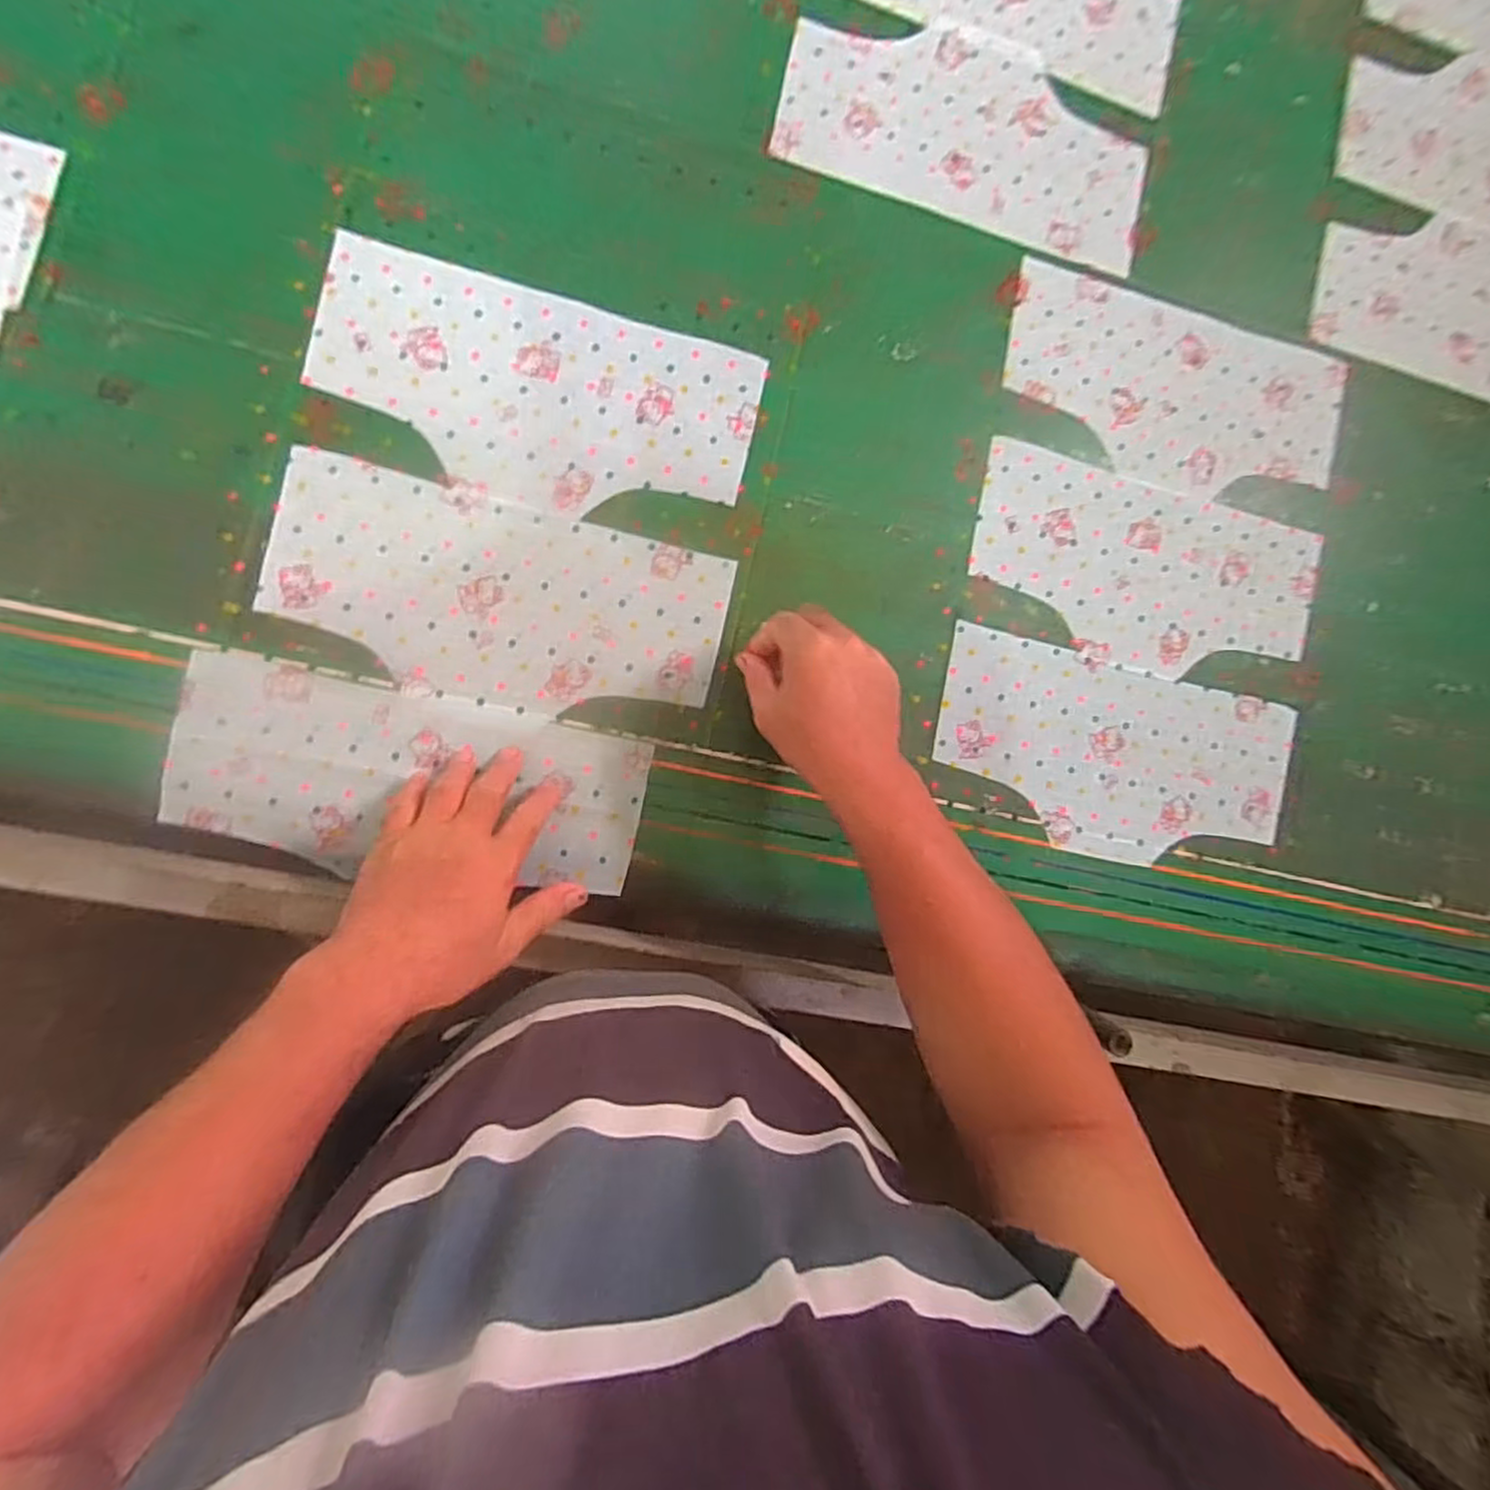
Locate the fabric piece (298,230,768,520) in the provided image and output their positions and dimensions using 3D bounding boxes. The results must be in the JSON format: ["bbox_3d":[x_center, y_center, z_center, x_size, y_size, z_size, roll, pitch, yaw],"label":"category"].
[{"bbox_3d":[-0.154,-0.263,0.540,0.318,0.004,0.160,12,85,-8],"label":"fabric piece"}]

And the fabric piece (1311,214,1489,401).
[{"bbox_3d":[0.688,-0.414,0.679,0.319,0.010,0.166,11,85,-8],"label":"fabric piece"}]

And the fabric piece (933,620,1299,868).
[{"bbox_3d":[0.312,0.012,0.604,0.313,0.010,0.159,13,87,-9],"label":"fabric piece"}]

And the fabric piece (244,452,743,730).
[{"bbox_3d":[-0.180,-0.105,0.532,0.322,0.004,0.149,13,85,-8],"label":"fabric piece"}]

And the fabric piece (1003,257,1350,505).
[{"bbox_3d":[0.382,-0.309,0.630,0.321,0.005,0.161,14,85,-8],"label":"fabric piece"}]

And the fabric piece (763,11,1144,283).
[{"bbox_3d":[0.196,-0.526,0.607,0.321,0.004,0.166,13,85,-8],"label":"fabric piece"}]

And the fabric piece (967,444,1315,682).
[{"bbox_3d":[0.348,-0.147,0.618,0.315,0.008,0.159,11,85,-8],"label":"fabric piece"}]

